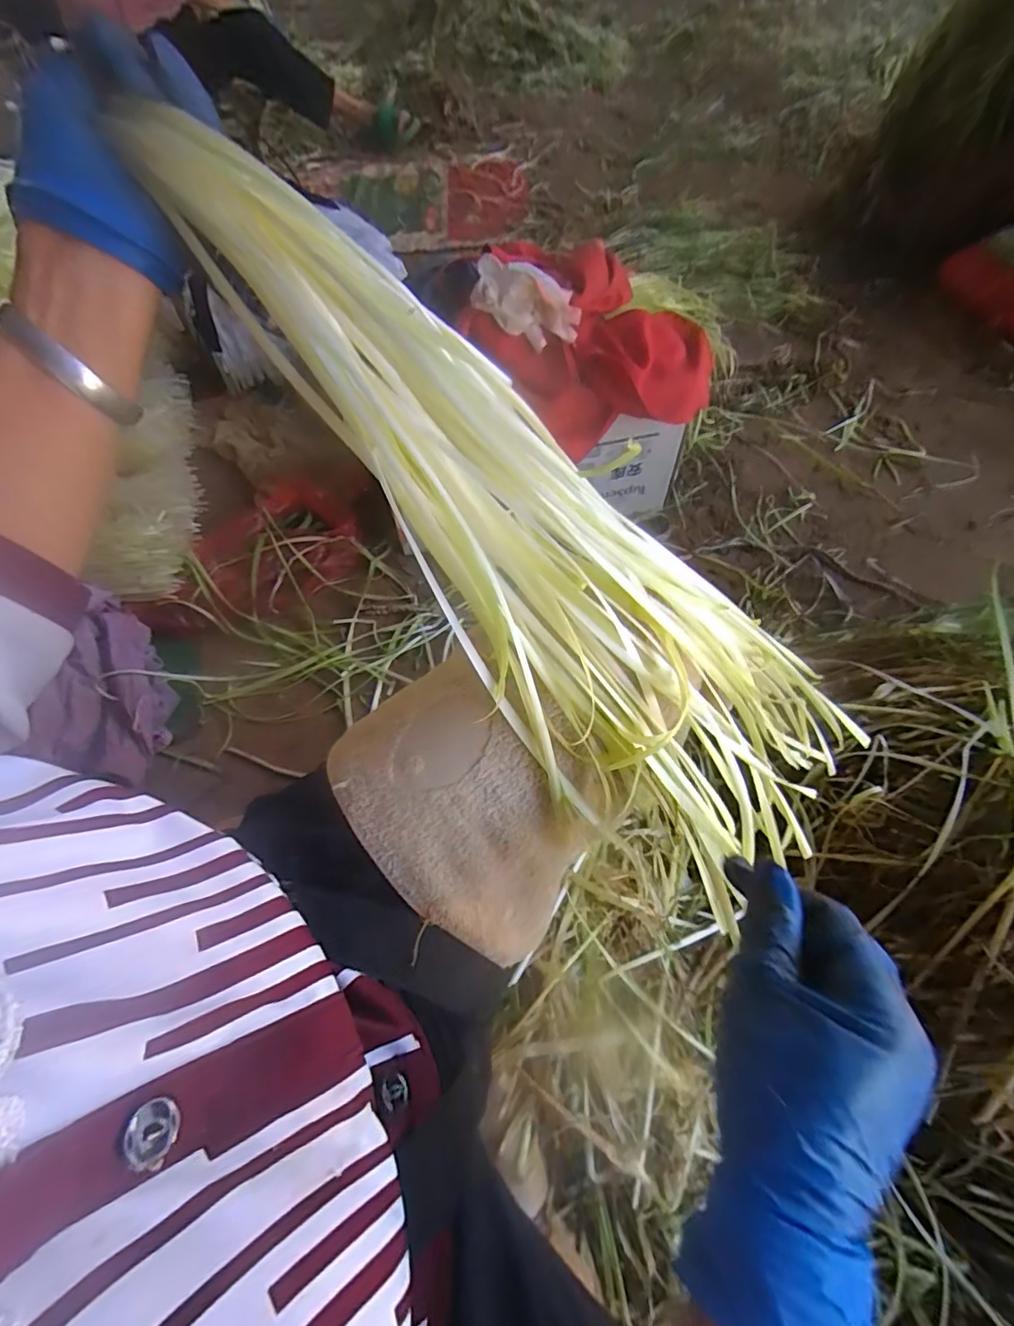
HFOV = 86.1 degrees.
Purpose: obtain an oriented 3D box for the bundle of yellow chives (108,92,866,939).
[{"bbox_3d":[0.011,-0.066,0.273,0.450,0.053,0.152,48,66,-11],"label":"bundle of yellow chives"}]

